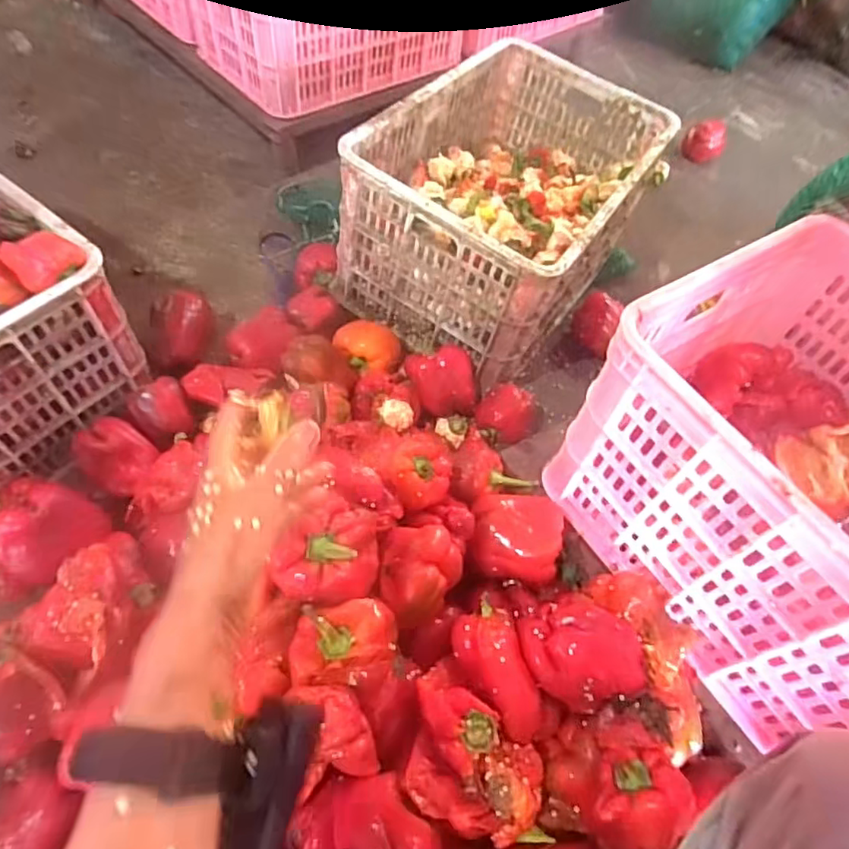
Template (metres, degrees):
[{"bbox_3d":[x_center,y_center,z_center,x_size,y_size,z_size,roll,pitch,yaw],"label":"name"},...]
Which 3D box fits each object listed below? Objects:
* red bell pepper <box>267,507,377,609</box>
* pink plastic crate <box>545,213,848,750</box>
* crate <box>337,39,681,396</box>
[{"bbox_3d":[-0.093,0.125,0.560,0.102,0.075,0.088,-1,56,-6],"label":"red bell pepper"},{"bbox_3d":[0.442,0.092,0.590,0.361,0.270,0.511,-25,62,-21],"label":"pink plastic crate"},{"bbox_3d":[0.140,-0.362,0.991,0.347,0.293,0.516,30,58,14],"label":"crate"}]

